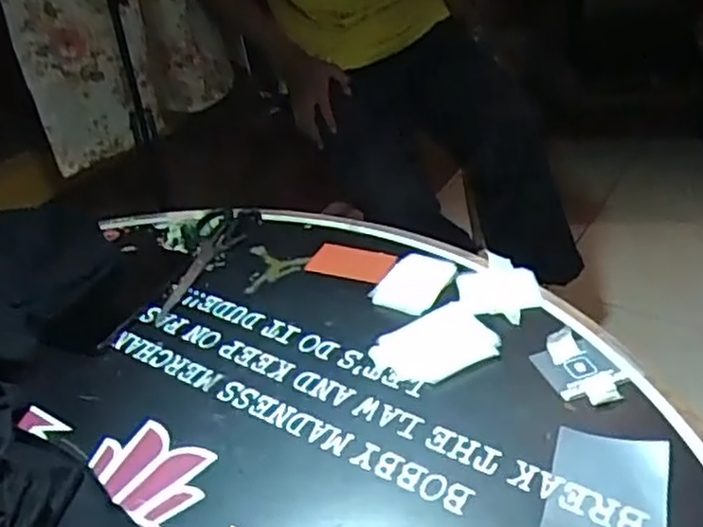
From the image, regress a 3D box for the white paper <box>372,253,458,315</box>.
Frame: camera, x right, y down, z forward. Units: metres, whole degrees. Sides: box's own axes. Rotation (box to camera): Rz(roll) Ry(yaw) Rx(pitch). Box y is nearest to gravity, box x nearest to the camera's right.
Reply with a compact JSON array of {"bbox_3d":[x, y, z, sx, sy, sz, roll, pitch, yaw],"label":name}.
[{"bbox_3d":[0.062,0.017,0.700,0.058,0.006,0.085,14,40,27],"label":"white paper"}]

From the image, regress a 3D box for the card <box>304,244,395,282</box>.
[{"bbox_3d":[0.000,-0.003,0.748,0.085,0.008,0.053,11,39,24],"label":"card"}]

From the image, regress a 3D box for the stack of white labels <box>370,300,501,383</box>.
[{"bbox_3d":[0.070,0.069,0.624,0.104,0.009,0.078,-19,37,-16],"label":"stack of white labels"}]

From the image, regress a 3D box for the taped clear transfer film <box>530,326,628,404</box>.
[{"bbox_3d":[0.187,0.086,0.592,0.056,0.005,0.084,-18,37,-15],"label":"taped clear transfer film"}]

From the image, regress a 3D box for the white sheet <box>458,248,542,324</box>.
[{"bbox_3d":[0.141,0.021,0.688,0.074,0.005,0.097,-3,35,6],"label":"white sheet"}]

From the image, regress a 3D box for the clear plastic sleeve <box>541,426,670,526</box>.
[{"bbox_3d":[0.176,0.153,0.490,0.075,0.011,0.091,8,38,20],"label":"clear plastic sleeve"}]

